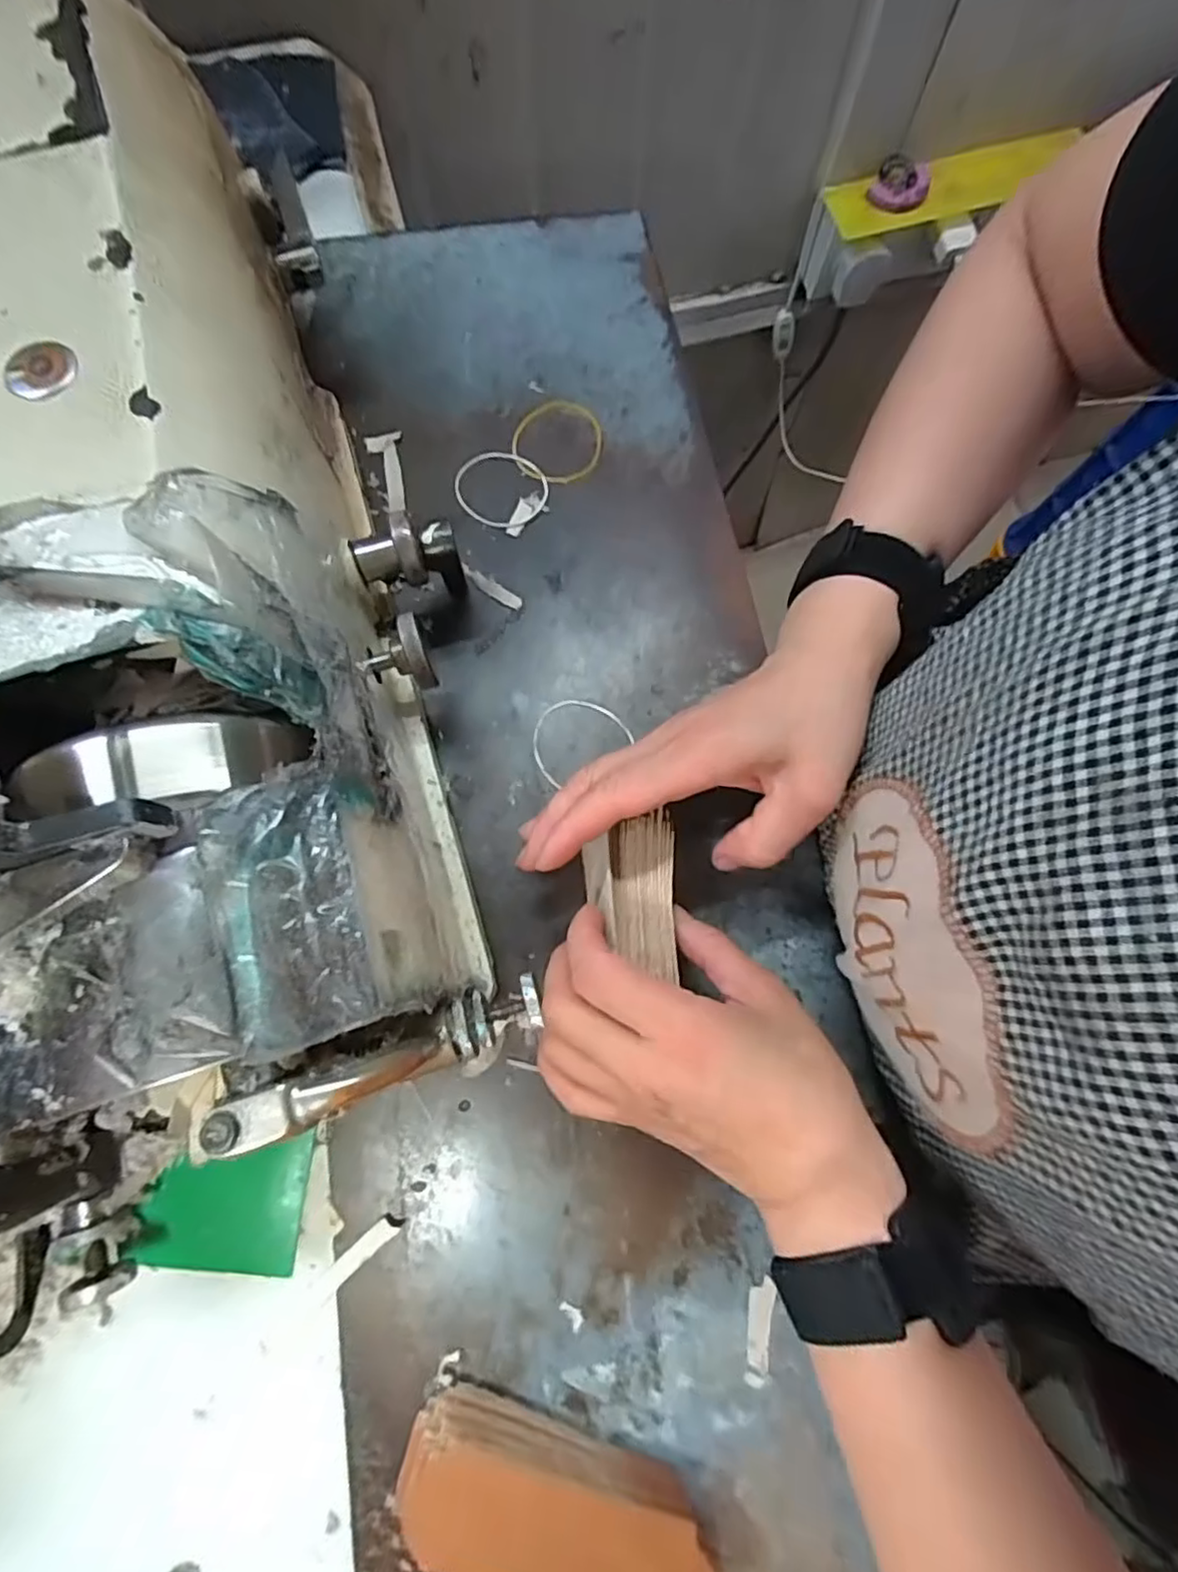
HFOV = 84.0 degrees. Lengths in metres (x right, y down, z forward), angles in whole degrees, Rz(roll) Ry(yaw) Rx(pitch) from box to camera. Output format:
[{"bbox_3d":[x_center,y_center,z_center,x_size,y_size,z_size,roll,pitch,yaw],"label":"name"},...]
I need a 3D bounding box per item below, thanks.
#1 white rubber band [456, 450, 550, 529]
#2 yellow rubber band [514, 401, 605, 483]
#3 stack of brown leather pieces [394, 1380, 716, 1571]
[{"bbox_3d":[-0.051,-0.172,0.378,0.054,0.004,0.050,-6,76,-3],"label":"white rubber band"},{"bbox_3d":[-0.018,-0.204,0.387,0.054,0.004,0.054,1,80,-3],"label":"yellow rubber band"},{"bbox_3d":[-0.012,0.271,0.245,0.116,0.035,0.039,18,76,3],"label":"stack of brown leather pieces"}]

